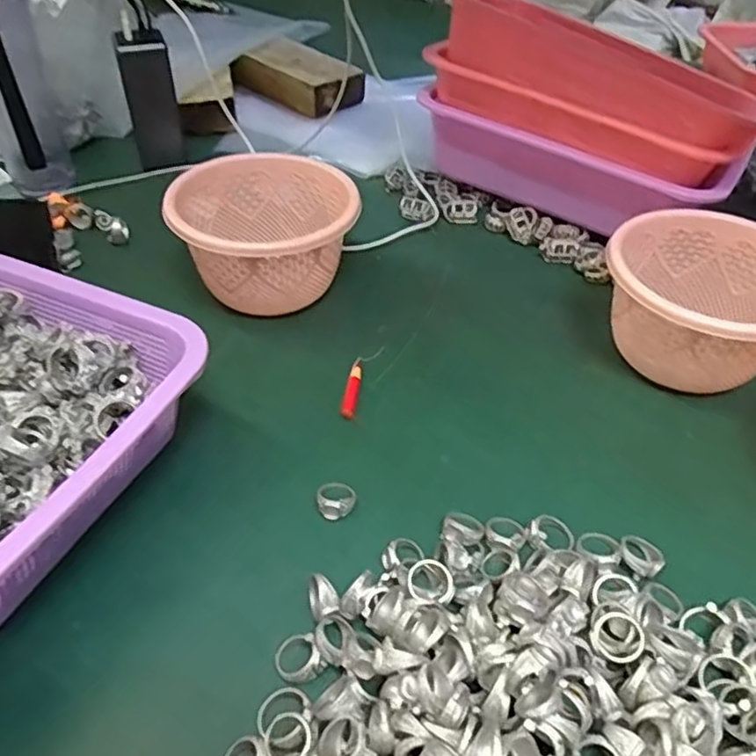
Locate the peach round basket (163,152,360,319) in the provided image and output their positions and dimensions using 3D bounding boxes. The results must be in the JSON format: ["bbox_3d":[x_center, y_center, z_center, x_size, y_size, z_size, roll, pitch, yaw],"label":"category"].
[{"bbox_3d":[-0.091,-0.113,0.541,0.135,0.083,0.132,1,45,-1],"label":"peach round basket"}]

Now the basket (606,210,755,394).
[{"bbox_3d":[0.239,-0.050,0.492,0.137,0.090,0.131,1,45,-1],"label":"basket"}]

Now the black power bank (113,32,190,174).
[{"bbox_3d":[-0.235,-0.285,0.684,0.051,0.134,0.029,-14,47,-15],"label":"black power bank"}]

